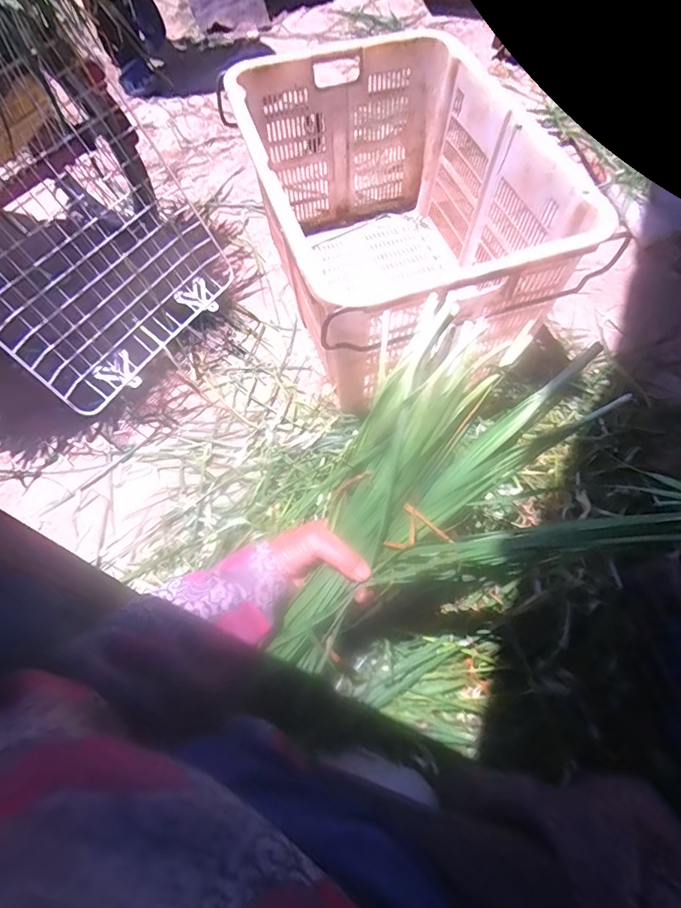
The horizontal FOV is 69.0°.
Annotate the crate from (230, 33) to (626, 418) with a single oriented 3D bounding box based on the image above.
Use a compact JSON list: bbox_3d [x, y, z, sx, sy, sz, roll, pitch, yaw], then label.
[{"bbox_3d":[0.102,-0.453,1.033,0.490,0.397,0.692,-17,63,-8],"label":"crate"}]

